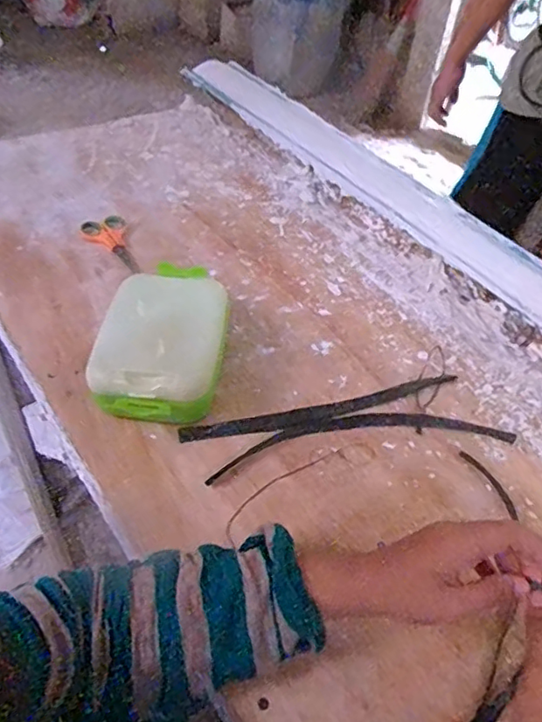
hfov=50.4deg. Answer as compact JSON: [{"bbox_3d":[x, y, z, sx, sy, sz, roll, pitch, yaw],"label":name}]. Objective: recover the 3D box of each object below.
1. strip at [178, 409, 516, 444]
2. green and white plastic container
[{"bbox_3d":[0.077,0.063,0.569,0.324,0.004,0.037,1,47,-6],"label":"strip"},{"bbox_3d":[-0.105,-0.018,0.578,0.114,0.069,0.182,5,46,-3],"label":"green and white plastic container"}]

